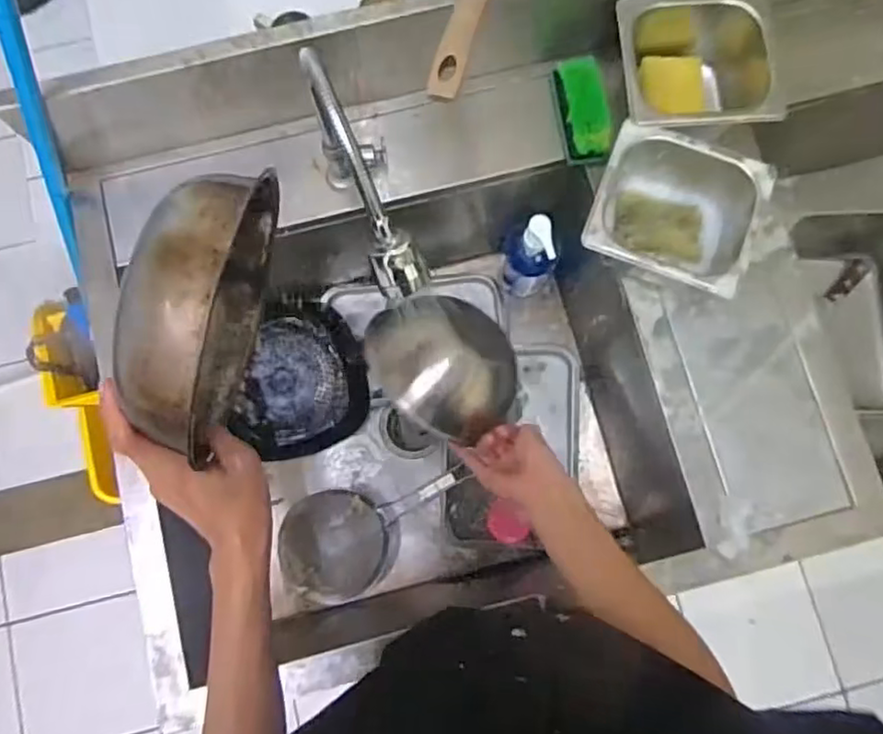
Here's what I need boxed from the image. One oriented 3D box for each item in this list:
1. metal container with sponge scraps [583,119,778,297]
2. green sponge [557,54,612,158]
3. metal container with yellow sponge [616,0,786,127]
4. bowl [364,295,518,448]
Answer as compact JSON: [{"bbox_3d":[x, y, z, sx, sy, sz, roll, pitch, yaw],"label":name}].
[{"bbox_3d":[0.262,-0.170,0.736,0.176,0.083,0.163,21,80,4],"label":"metal container with sponge scraps"},{"bbox_3d":[0.180,-0.326,0.794,0.046,0.025,0.120,-13,92,-2],"label":"green sponge"},{"bbox_3d":[0.296,-0.354,0.772,0.179,0.093,0.177,-2,80,0],"label":"metal container with yellow sponge"},{"bbox_3d":[0.006,-0.006,0.694,0.166,0.072,0.140,43,83,7],"label":"bowl"}]

